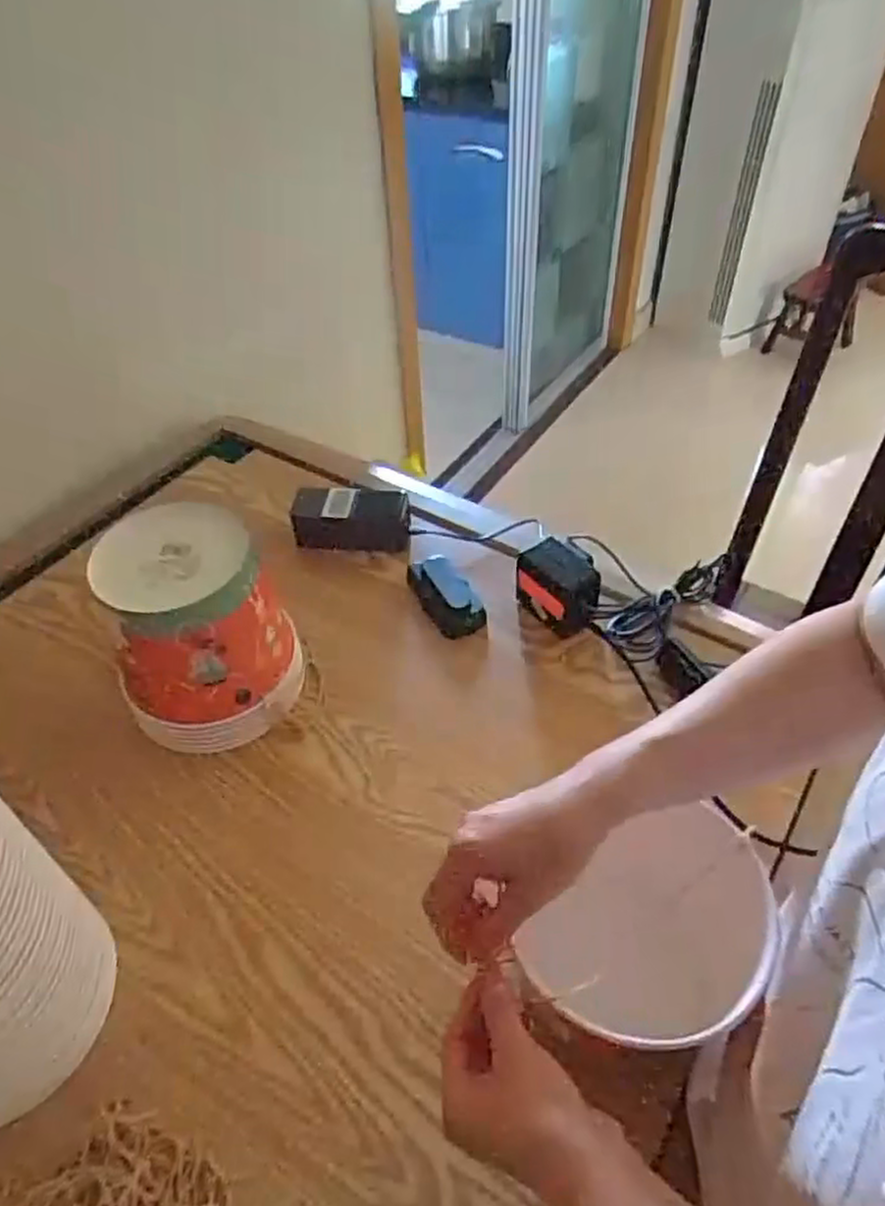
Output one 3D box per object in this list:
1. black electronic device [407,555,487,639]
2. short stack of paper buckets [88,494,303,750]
[{"bbox_3d":[0.003,-0.007,0.821,0.057,0.027,0.105,-18,49,-17],"label":"black electronic device"},{"bbox_3d":[-0.211,0.021,0.680,0.147,0.180,0.140,-16,48,-15],"label":"short stack of paper buckets"}]

